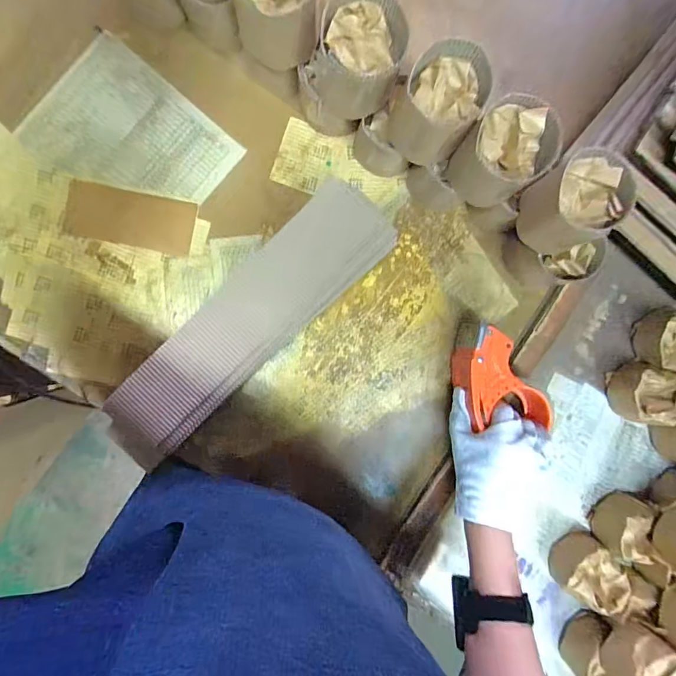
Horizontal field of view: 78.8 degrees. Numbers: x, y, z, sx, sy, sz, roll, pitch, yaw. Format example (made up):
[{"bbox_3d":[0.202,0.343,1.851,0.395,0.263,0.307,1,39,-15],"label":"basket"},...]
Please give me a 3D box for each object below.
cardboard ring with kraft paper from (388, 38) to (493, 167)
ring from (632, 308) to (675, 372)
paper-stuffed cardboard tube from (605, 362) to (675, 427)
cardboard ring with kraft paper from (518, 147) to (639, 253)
[{"bbox_3d":[0.097,-0.228,0.401,0.074,0.064,0.090,23,88,-6],"label":"cardboard ring with kraft paper"},{"bbox_3d":[0.420,0.004,0.511,0.065,0.061,0.073,4,90,-6],"label":"ring"},{"bbox_3d":[0.380,0.071,0.508,0.069,0.052,0.071,14,89,-6],"label":"paper-stuffed cardboard tube"},{"bbox_3d":[0.239,-0.137,0.419,0.083,0.076,0.080,0,91,-6],"label":"cardboard ring with kraft paper"}]

